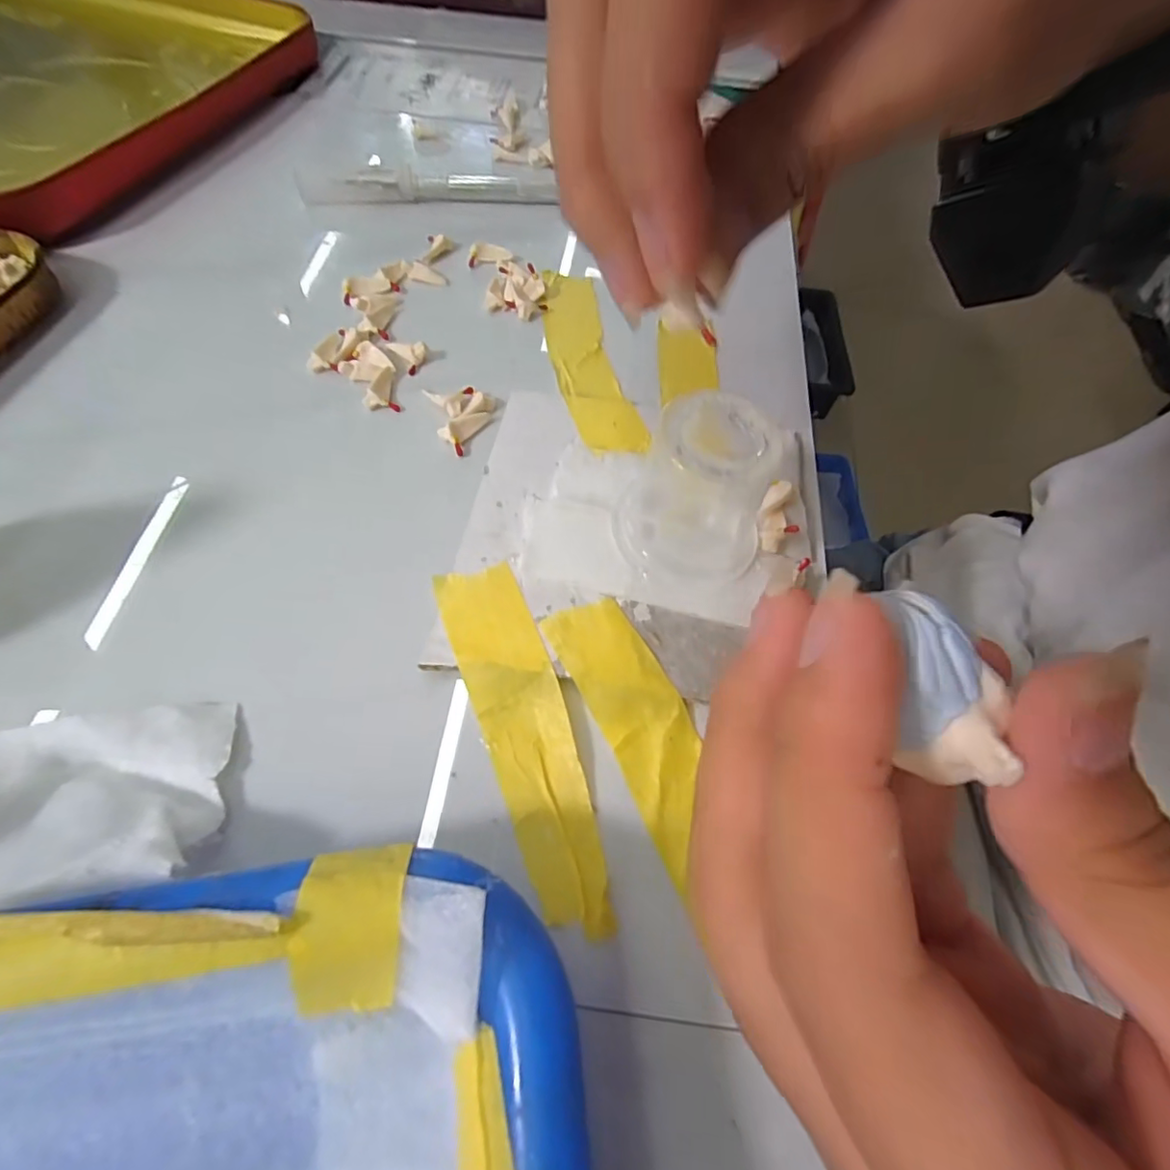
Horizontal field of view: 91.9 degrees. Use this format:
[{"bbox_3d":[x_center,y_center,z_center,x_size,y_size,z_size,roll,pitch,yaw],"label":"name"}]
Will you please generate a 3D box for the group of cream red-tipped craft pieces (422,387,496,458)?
[{"bbox_3d":[-0.036,-0.052,0.171,0.018,0.005,0.026,-15,63,-12],"label":"group of cream red-tipped craft pieces"}]

